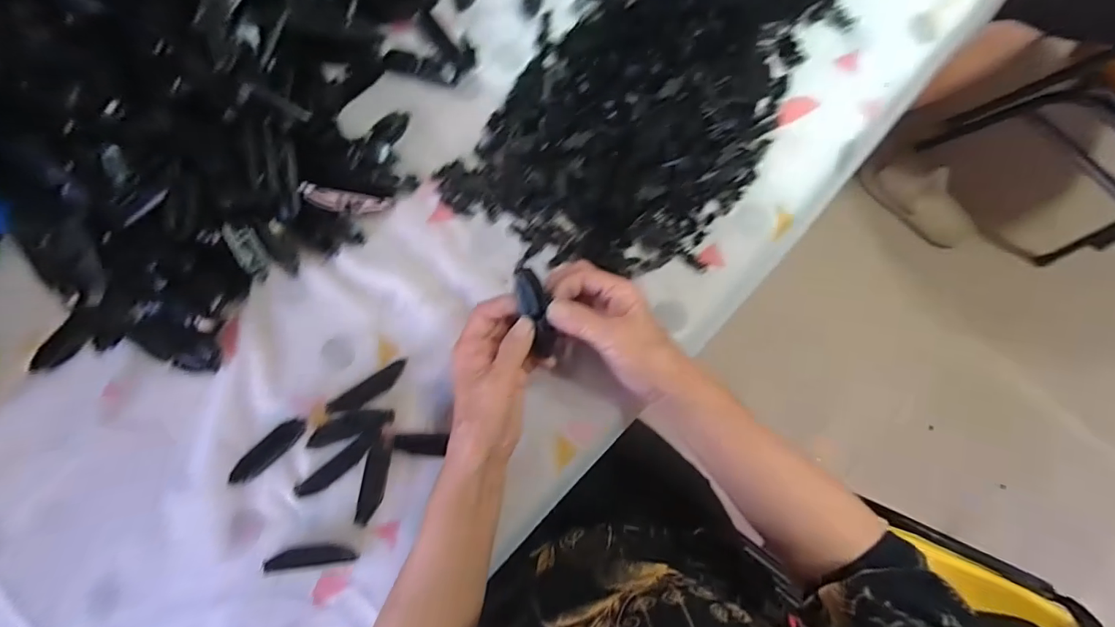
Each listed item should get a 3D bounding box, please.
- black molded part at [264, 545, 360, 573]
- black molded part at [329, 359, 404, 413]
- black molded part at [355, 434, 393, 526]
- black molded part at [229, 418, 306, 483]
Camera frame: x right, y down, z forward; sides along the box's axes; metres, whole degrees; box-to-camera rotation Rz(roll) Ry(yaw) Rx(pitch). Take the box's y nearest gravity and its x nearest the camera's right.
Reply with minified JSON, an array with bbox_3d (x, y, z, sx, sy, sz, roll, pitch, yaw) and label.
[{"bbox_3d":[-0.216,0.214,0.429,0.077,0.009,0.018,-6,84,2],"label":"black molded part"},{"bbox_3d":[-0.174,0.070,0.453,0.078,0.010,0.018,-33,84,-1],"label":"black molded part"},{"bbox_3d":[-0.163,0.149,0.433,0.021,0.006,0.075,7,84,3],"label":"black molded part"},{"bbox_3d":[-0.263,0.124,0.443,0.078,0.007,0.020,-43,84,-2],"label":"black molded part"}]

